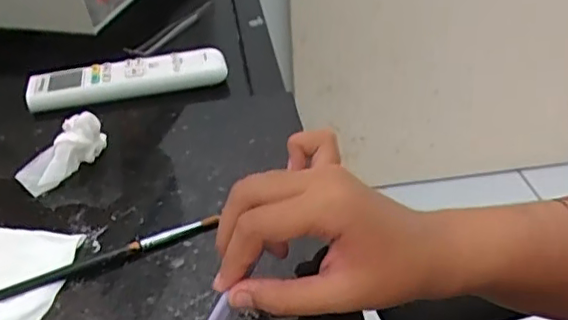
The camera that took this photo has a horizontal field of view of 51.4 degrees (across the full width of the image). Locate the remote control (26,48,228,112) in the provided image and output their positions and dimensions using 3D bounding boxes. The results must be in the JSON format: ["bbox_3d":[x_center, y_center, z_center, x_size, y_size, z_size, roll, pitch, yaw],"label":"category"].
[{"bbox_3d":[-0.144,-0.076,0.547,0.177,0.023,0.042,-8,37,-7],"label":"remote control"}]

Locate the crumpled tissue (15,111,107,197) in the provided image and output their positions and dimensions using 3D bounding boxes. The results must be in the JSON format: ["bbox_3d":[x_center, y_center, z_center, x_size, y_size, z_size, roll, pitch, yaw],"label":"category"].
[{"bbox_3d":[-0.156,-0.008,0.417,0.037,0.043,0.063,15,40,22],"label":"crumpled tissue"}]

